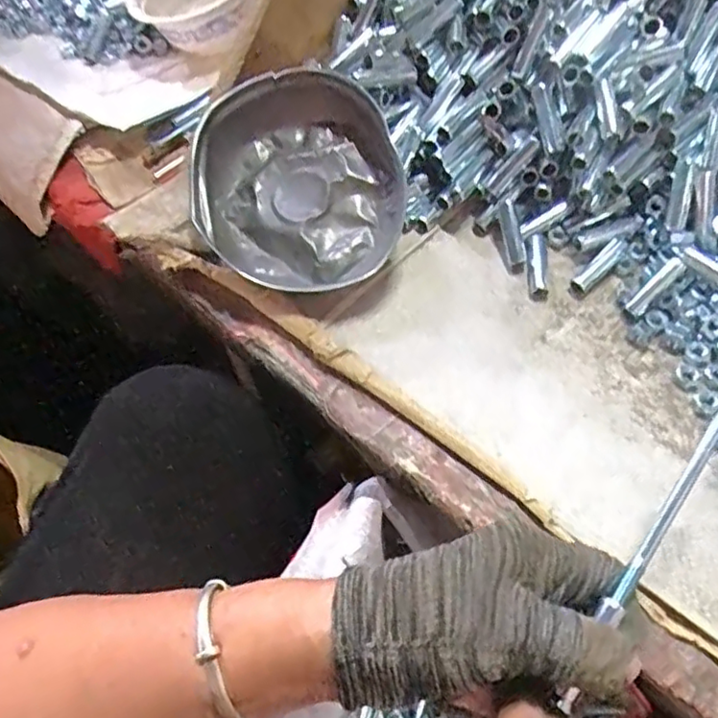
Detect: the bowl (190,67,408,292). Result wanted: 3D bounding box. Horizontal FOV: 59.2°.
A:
[{"bbox_3d":[-0.038,-0.112,0.414,0.131,0.047,0.149,-7,80,7],"label":"bowl"}]

